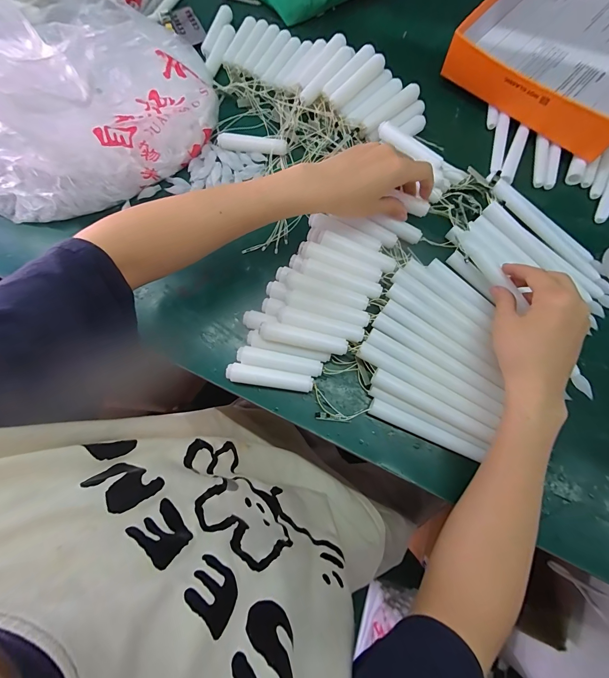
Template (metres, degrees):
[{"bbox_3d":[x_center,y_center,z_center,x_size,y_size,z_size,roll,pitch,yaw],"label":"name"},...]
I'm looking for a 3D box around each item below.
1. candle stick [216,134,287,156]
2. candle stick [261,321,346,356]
[{"bbox_3d":[-0.069,-0.259,0.419,0.091,0.012,0.018,4,75,1],"label":"candle stick"},{"bbox_3d":[-0.001,0.001,0.326,0.089,0.018,0.019,13,76,4],"label":"candle stick"}]

